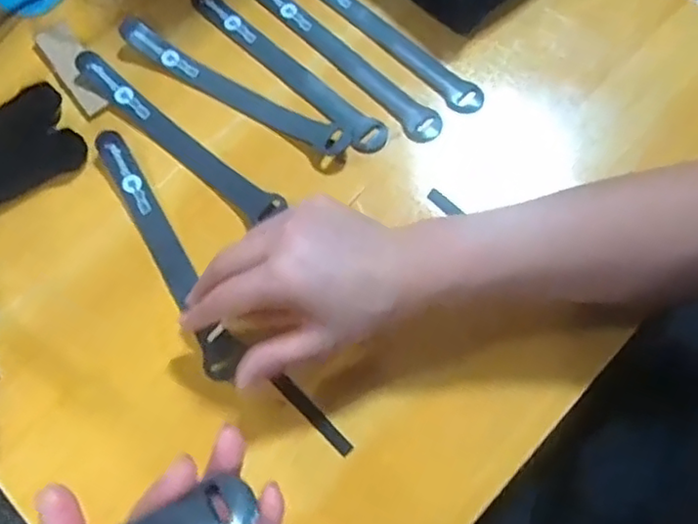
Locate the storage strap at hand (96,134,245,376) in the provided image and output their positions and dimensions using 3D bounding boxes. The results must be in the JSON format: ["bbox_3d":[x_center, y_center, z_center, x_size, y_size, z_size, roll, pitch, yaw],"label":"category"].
[{"bbox_3d":[-0.122,-0.009,0.427,0.024,0.016,0.197,-29,69,-11],"label":"storage strap at hand"}]

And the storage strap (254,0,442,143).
[{"bbox_3d":[-0.008,-0.155,0.477,0.025,0.005,0.195,-42,74,-15],"label":"storage strap"}]

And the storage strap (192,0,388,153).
[{"bbox_3d":[-0.051,-0.149,0.471,0.024,0.009,0.206,-42,74,-15],"label":"storage strap"}]

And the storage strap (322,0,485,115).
[{"bbox_3d":[0.022,-0.175,0.486,0.023,0.005,0.193,-44,73,-12],"label":"storage strap"}]

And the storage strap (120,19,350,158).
[{"bbox_3d":[-0.086,-0.127,0.463,0.195,0.010,0.023,31,72,11],"label":"storage strap"}]

